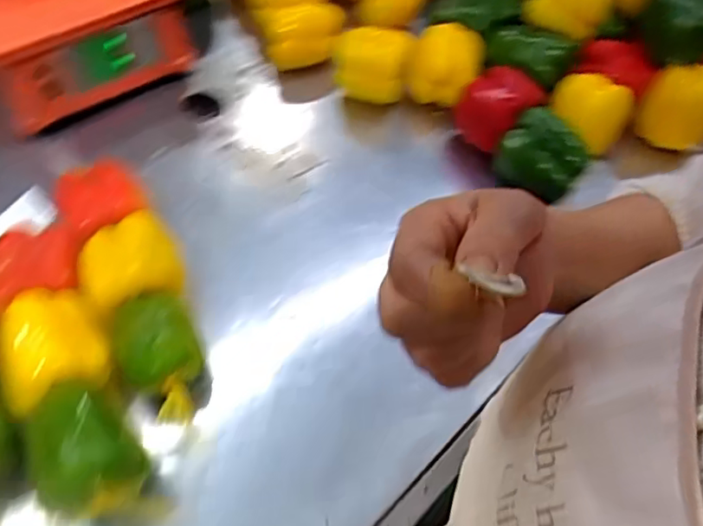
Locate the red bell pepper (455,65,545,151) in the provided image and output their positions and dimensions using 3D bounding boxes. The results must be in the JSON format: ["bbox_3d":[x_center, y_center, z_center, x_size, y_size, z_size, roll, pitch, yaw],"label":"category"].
[{"bbox_3d":[0.182,-0.194,0.721,0.097,0.065,0.081,26,58,12],"label":"red bell pepper"}]

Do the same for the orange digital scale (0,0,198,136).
[{"bbox_3d":[-0.359,-0.313,0.743,0.295,0.140,0.207,-27,63,-21],"label":"orange digital scale"}]

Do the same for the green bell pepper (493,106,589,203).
[{"bbox_3d":[0.234,-0.134,0.701,0.100,0.069,0.081,30,59,14],"label":"green bell pepper"}]

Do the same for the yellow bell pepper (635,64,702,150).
[{"bbox_3d":[0.429,-0.202,0.742,0.094,0.098,0.075,39,62,19],"label":"yellow bell pepper"}]

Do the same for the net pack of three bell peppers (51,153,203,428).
[{"bbox_3d":[-0.207,0.024,0.566,0.086,0.087,0.262,-24,62,-19],"label":"net pack of three bell peppers"}]

